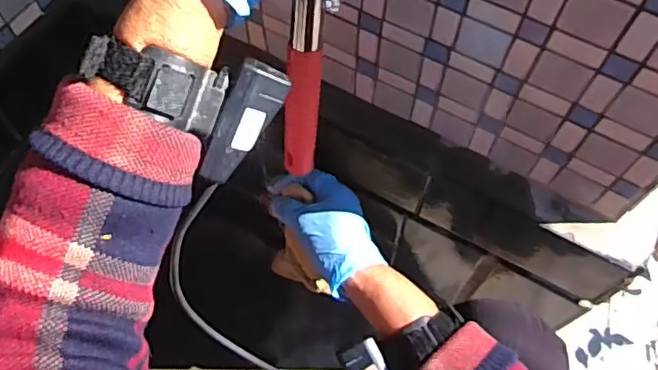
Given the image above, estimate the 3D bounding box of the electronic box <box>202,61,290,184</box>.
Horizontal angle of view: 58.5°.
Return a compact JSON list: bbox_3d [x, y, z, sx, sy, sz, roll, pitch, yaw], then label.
[{"bbox_3d":[-0.050,-0.035,0.326,0.069,0.028,0.016,-60,34,12],"label":"electronic box"}]

